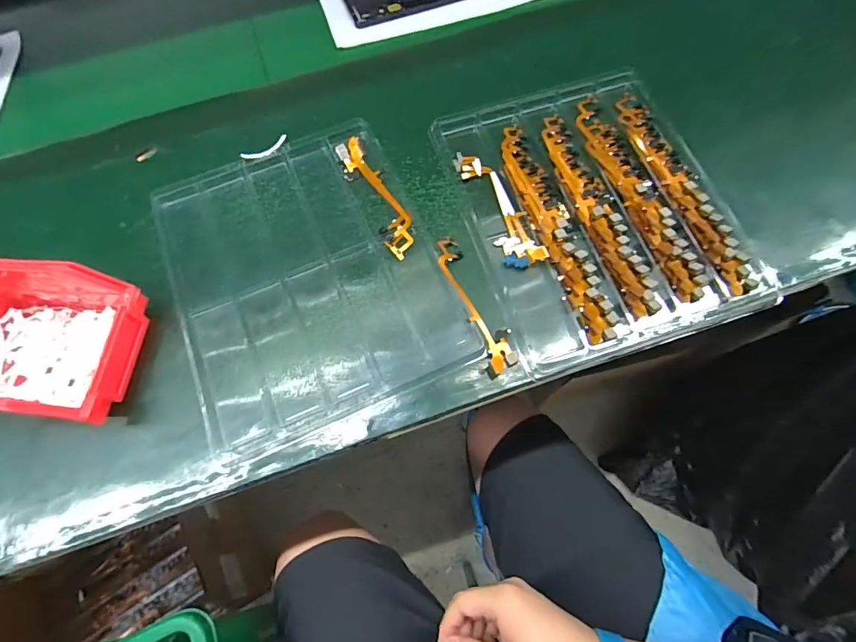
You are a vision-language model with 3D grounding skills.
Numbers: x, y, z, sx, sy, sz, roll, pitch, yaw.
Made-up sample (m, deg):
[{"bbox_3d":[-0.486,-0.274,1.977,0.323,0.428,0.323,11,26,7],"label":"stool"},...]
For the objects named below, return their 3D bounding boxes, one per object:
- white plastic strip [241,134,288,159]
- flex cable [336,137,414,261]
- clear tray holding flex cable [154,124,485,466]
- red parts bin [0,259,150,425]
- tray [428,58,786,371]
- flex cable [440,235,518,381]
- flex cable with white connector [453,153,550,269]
[{"bbox_3d":[-0.159,-0.168,0.424,0.047,0.005,0.014,-33,68,-11],"label":"white plastic strip"},{"bbox_3d":[-0.048,-0.118,0.400,0.032,0.009,0.139,-27,67,-9],"label":"flex cable"},{"bbox_3d":[-0.107,-0.049,0.375,0.212,0.010,0.268,-23,66,-7],"label":"clear tray holding flex cable"},{"bbox_3d":[-0.296,0.016,0.315,0.131,0.072,0.102,2,66,4],"label":"red parts bin"},{"bbox_3d":[0.147,-0.109,0.391,0.219,0.020,0.271,-16,66,-4],"label":"tray"},{"bbox_3d":[0.037,-0.019,0.354,0.027,0.012,0.128,-22,66,-6],"label":"flex cable"},{"bbox_3d":[0.062,-0.105,0.391,0.033,0.006,0.133,-21,66,-6],"label":"flex cable with white connector"}]

